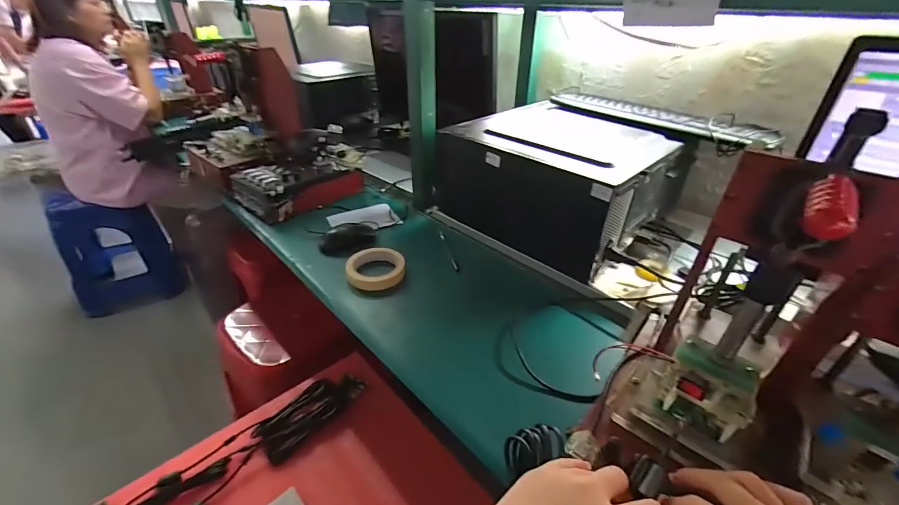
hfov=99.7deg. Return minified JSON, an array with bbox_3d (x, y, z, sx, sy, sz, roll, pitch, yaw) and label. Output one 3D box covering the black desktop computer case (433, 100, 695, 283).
[{"bbox_3d":[0.204,-0.139,0.787,0.291,0.232,0.390,-25,42,-34],"label":"black desktop computer case"}]

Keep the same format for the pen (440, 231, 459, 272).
[{"bbox_3d":[-0.002,-0.004,0.756,0.008,0.011,0.132,-8,35,-13],"label":"pen"}]

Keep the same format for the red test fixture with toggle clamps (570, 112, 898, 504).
[{"bbox_3d":[0.267,0.074,0.266,0.241,0.273,0.191,24,40,31],"label":"red test fixture with toggle clamps"}]

